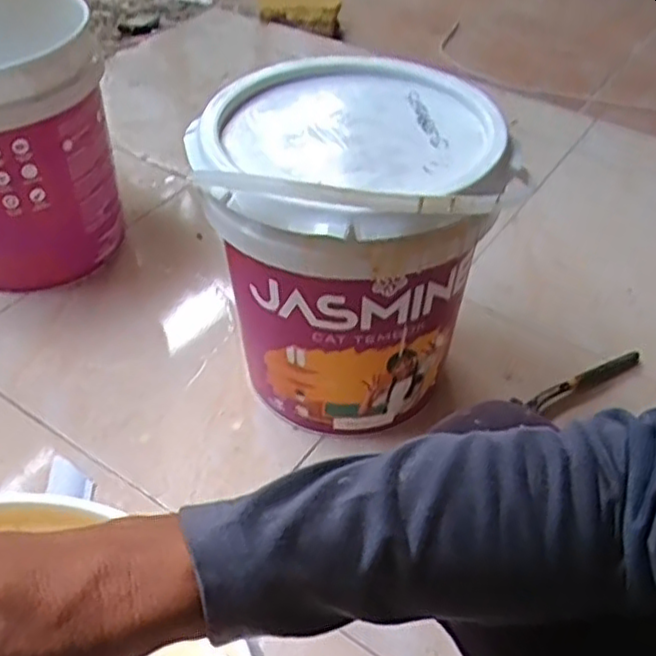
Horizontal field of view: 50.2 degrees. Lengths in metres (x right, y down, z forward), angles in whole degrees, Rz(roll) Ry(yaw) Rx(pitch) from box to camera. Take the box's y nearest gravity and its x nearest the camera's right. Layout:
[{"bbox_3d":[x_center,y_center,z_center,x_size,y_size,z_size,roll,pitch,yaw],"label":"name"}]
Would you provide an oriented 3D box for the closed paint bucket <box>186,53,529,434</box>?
[{"bbox_3d":[0.030,-0.089,0.771,0.290,0.338,0.296,0,45,0],"label":"closed paint bucket"}]

